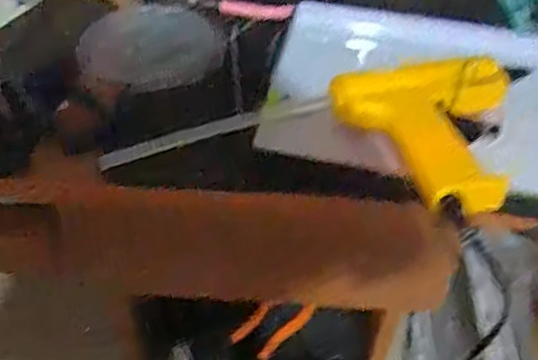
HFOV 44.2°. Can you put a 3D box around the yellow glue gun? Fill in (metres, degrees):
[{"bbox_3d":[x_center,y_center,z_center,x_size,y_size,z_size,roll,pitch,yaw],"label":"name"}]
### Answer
[{"bbox_3d":[0.112,-0.026,0.394,0.122,0.039,0.125,-13,46,-17],"label":"yellow glue gun"}]

